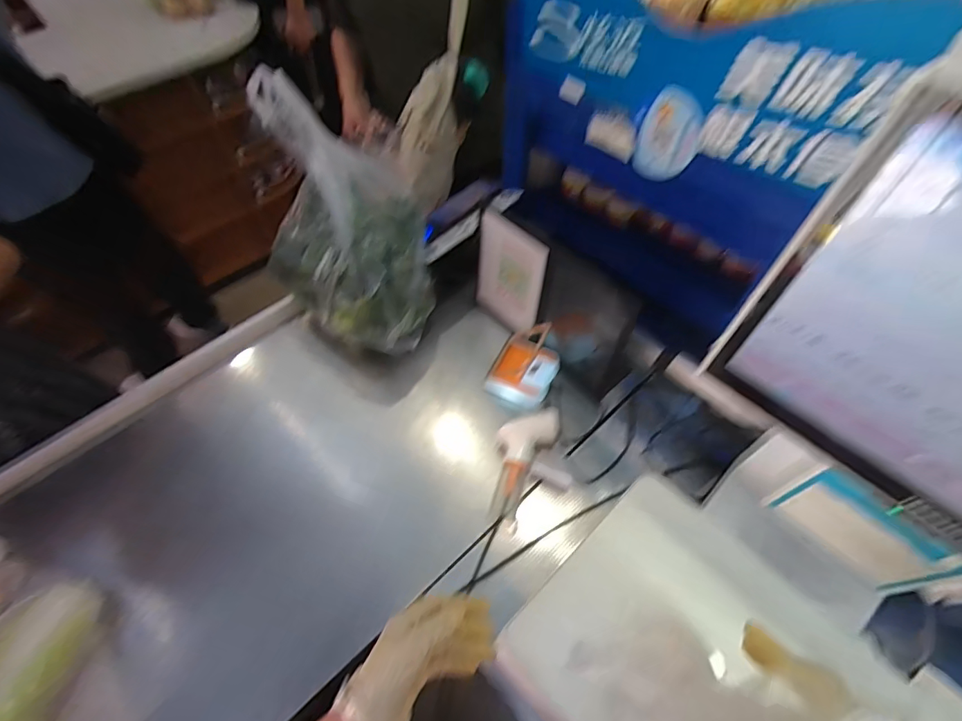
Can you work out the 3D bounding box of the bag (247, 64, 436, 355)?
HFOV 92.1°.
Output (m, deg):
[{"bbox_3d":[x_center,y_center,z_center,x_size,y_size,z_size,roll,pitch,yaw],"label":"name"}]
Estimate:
[{"bbox_3d":[-0.213,-0.195,0.704,0.215,0.308,0.275,-30,60,-17],"label":"bag"}]

